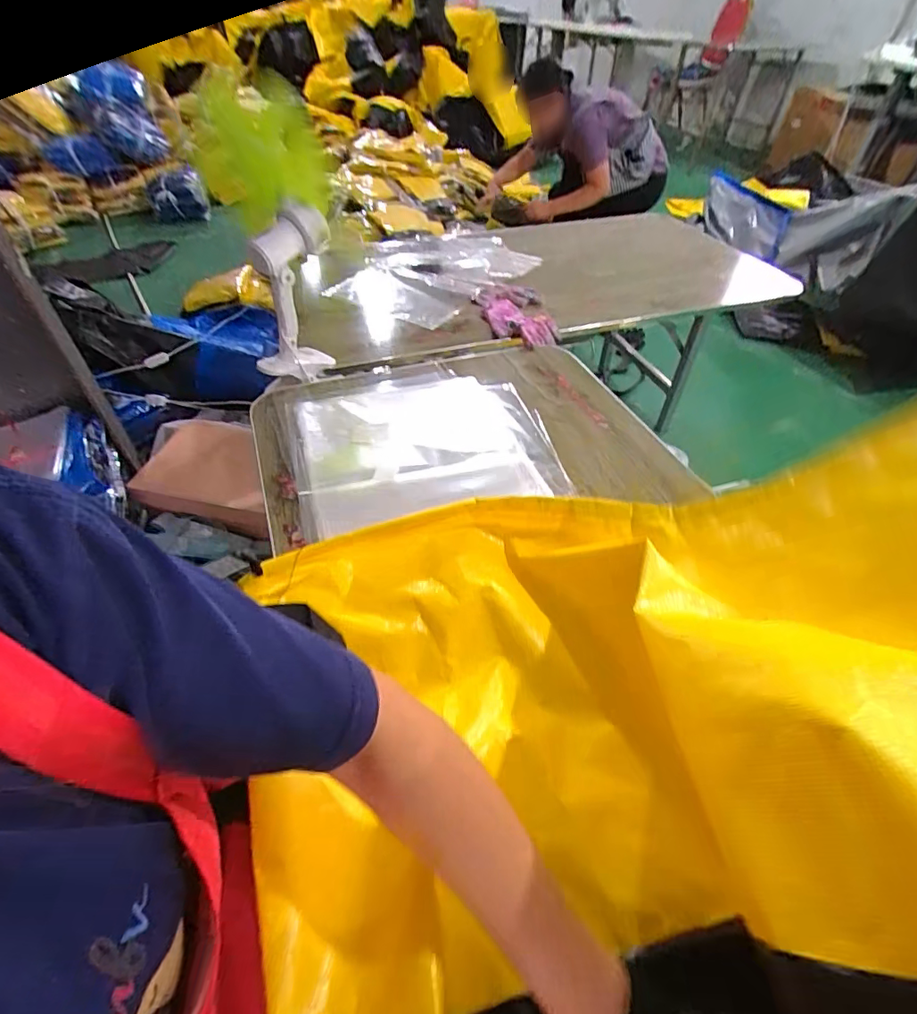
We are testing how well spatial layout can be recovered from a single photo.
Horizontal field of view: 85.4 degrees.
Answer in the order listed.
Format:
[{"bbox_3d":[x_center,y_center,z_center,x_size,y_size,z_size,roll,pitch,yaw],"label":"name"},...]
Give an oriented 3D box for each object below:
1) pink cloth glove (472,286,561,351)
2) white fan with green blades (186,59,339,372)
[{"bbox_3d":[0.124,-0.415,1.060,0.142,0.037,0.253,-11,49,-12],"label":"pink cloth glove"},{"bbox_3d":[-0.281,-0.404,0.784,0.153,0.395,0.116,-5,48,-6],"label":"white fan with green blades"}]

